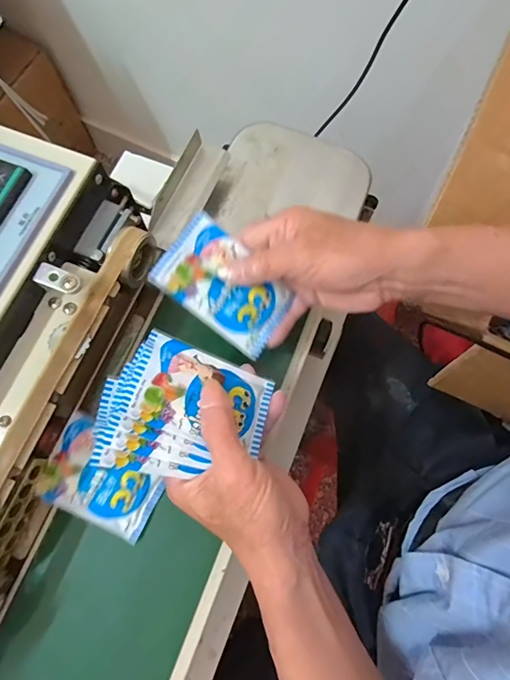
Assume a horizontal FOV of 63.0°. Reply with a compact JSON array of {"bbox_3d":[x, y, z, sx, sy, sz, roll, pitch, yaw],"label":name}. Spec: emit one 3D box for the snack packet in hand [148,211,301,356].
[{"bbox_3d":[-0.021,-0.041,0.323,0.103,0.009,0.064,39,81,-15],"label":"snack packet in hand"}]

